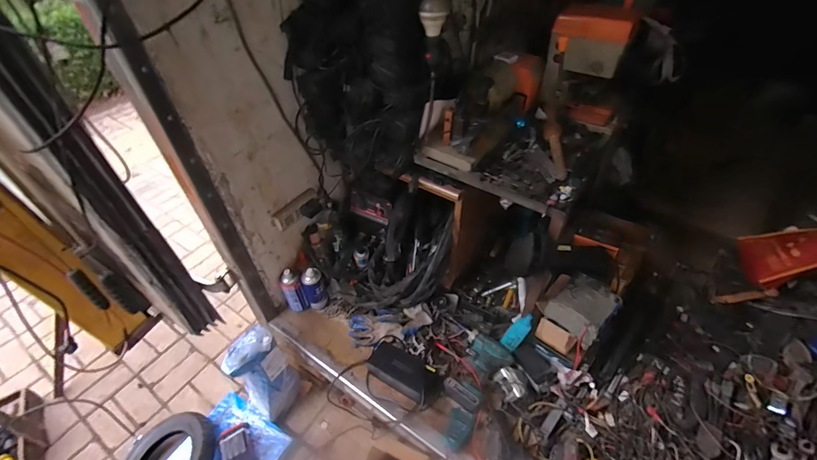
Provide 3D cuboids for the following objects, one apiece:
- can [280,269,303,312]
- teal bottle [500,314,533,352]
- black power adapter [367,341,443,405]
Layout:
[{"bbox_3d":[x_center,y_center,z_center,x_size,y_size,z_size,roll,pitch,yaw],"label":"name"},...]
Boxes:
[{"bbox_3d":[-0.365,0.209,1.228,0.058,0.182,0.056,-1,44,1],"label":"can"},{"bbox_3d":[0.305,0.288,1.062,0.028,0.144,0.045,4,40,-25],"label":"teal bottle"},{"bbox_3d":[-0.014,0.388,1.075,0.229,0.051,0.098,20,49,22],"label":"black power adapter"}]

